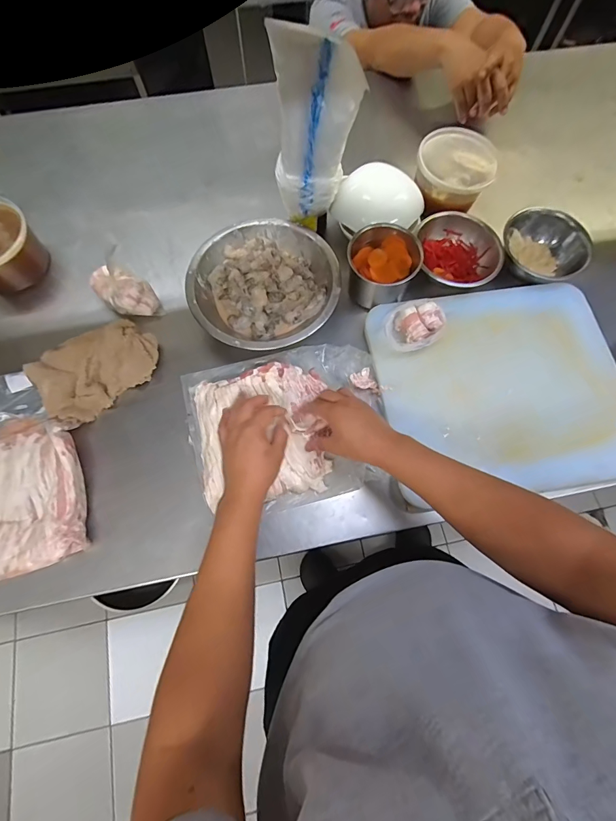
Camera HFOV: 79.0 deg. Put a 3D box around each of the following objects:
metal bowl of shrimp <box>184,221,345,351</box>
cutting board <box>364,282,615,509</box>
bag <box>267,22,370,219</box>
[{"bbox_3d":[-0.076,-0.211,0.652,0.246,0.074,0.241,0,72,0],"label":"metal bowl of shrimp"},{"bbox_3d":[0.314,-0.039,0.602,0.386,0.033,0.331,-7,80,-6],"label":"cutting board"},{"bbox_3d":[0.012,-0.399,0.541,0.114,0.232,0.045,-10,72,-4],"label":"bag"}]

